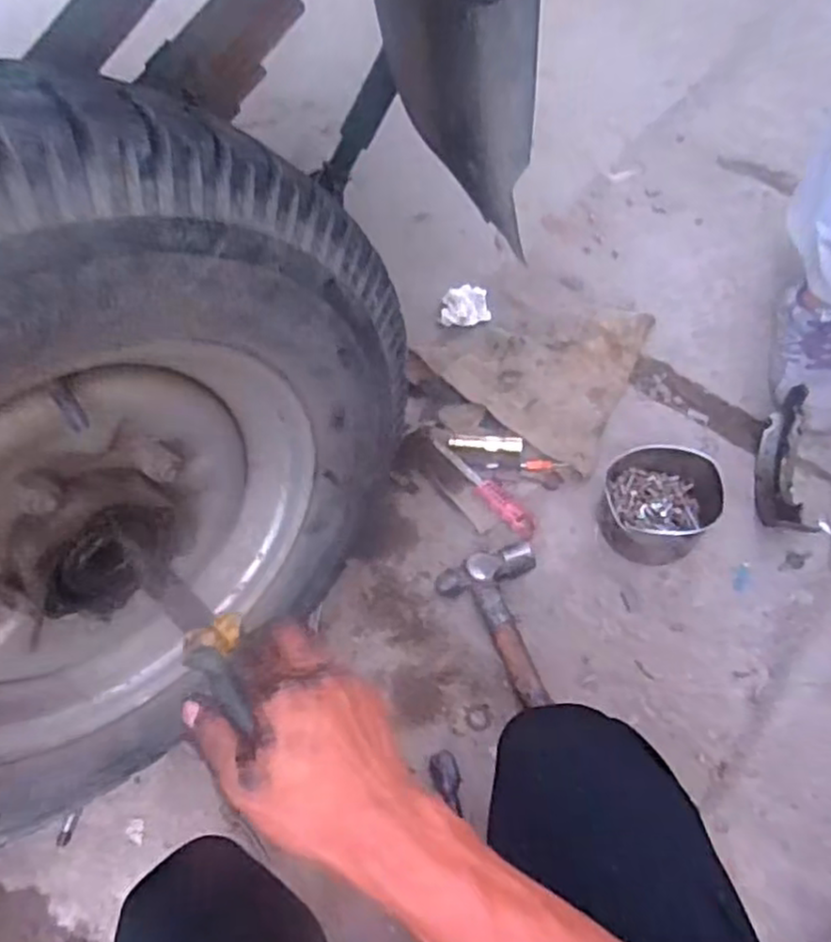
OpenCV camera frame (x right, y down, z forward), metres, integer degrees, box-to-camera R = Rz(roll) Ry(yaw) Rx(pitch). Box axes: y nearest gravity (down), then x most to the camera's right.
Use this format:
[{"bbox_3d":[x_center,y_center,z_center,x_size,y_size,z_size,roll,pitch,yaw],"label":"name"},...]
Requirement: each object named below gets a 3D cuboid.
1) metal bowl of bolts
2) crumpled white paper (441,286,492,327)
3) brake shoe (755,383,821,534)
[{"bbox_3d":[0.299,0.039,0.869,0.136,0.081,0.129,-1,61,3],"label":"metal bowl of bolts"},{"bbox_3d":[0.078,-0.256,1.075,0.073,0.028,0.078,-1,61,3],"label":"crumpled white paper"},{"bbox_3d":[0.473,-0.008,0.887,0.068,0.071,0.197,4,62,5],"label":"brake shoe"}]

